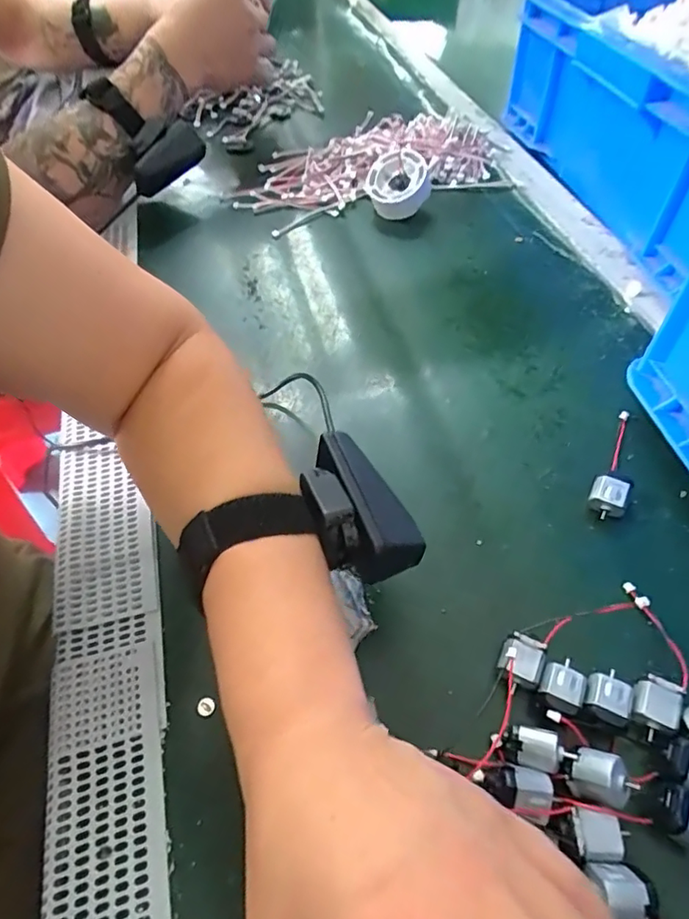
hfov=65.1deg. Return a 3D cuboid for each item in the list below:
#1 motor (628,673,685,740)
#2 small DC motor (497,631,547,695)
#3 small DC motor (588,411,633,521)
[{"bbox_3d":[0.140,0.114,0.246,0.019,0.015,0.025,22,58,18],"label":"motor"},{"bbox_3d":[0.083,0.096,0.256,0.020,0.014,0.025,21,58,17],"label":"small DC motor"},{"bbox_3d":[0.165,0.002,0.325,0.019,0.017,0.082,22,59,18],"label":"small DC motor"}]

